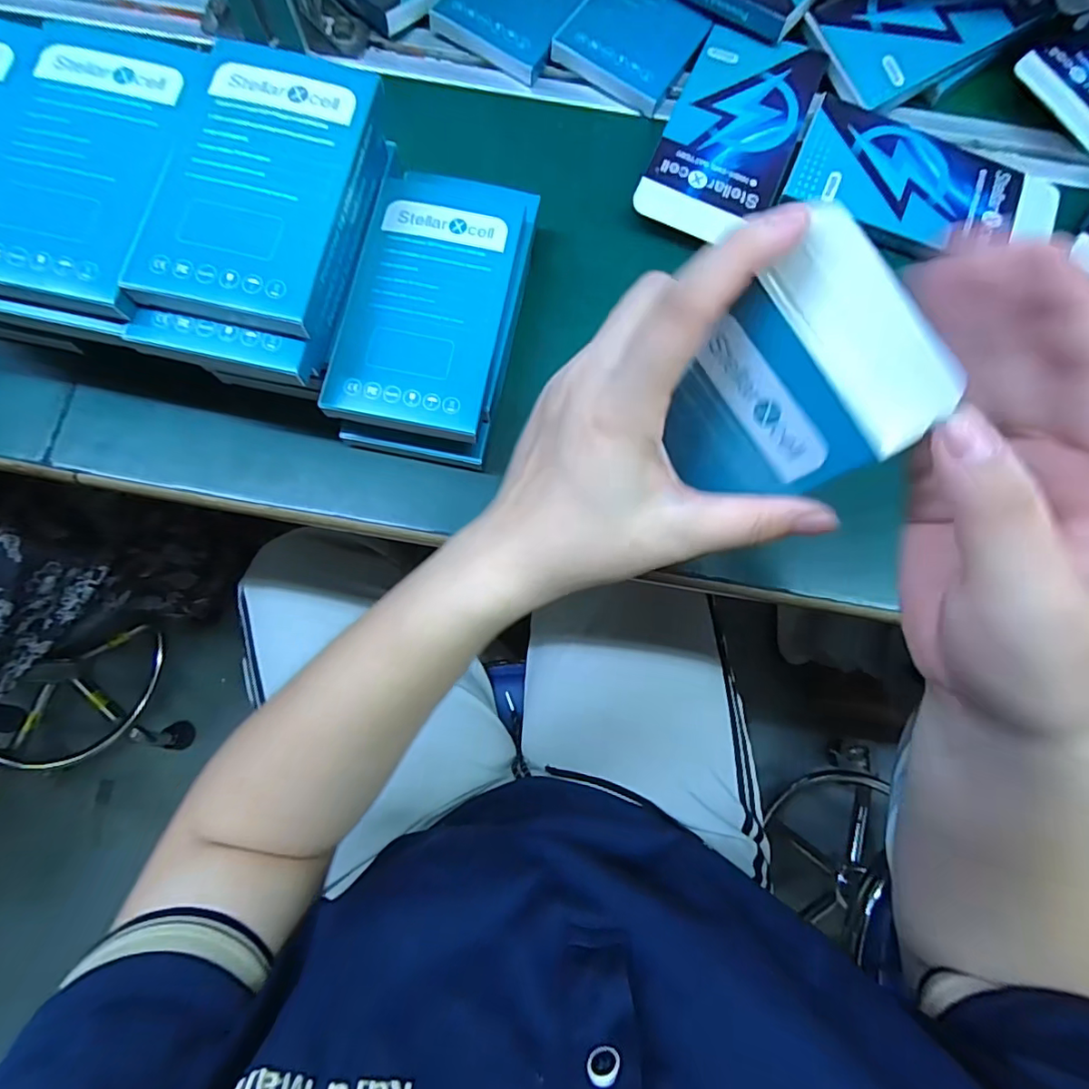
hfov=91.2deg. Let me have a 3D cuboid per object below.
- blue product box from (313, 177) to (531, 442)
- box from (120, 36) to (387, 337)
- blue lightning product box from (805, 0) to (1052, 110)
[{"bbox_3d":[-0.058,-0.127,0.277,0.078,0.014,0.142,11,79,0],"label":"blue product box"},{"bbox_3d":[-0.127,-0.163,0.241,0.077,0.016,0.132,13,81,1],"label":"box"},{"bbox_3d":[0.244,-0.339,0.341,0.126,0.015,0.077,-27,83,-5],"label":"blue lightning product box"}]

